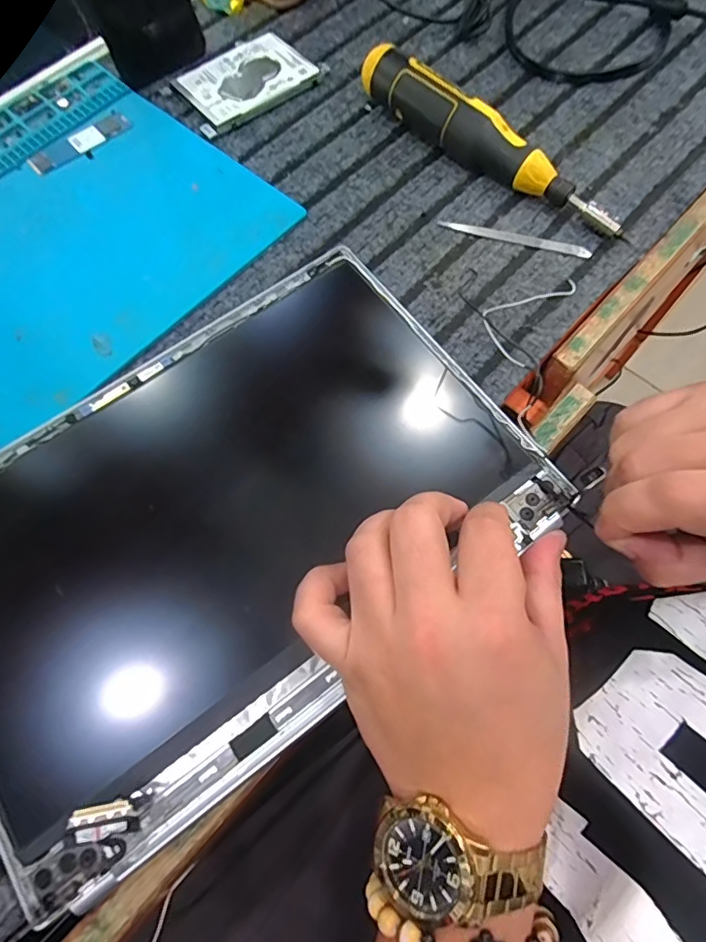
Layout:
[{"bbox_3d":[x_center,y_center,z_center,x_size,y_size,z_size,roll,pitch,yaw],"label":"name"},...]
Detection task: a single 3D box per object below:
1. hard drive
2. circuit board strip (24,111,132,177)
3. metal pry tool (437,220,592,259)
[{"bbox_3d":[-0.083,-0.306,0.413,0.097,0.010,0.072,-35,72,-11],"label":"hard drive"},{"bbox_3d":[-0.204,-0.247,0.393,0.079,0.004,0.023,-39,73,-12],"label":"circuit board strip"},{"bbox_3d":[0.109,-0.157,0.356,0.102,0.004,0.008,17,71,7],"label":"metal pry tool"}]

